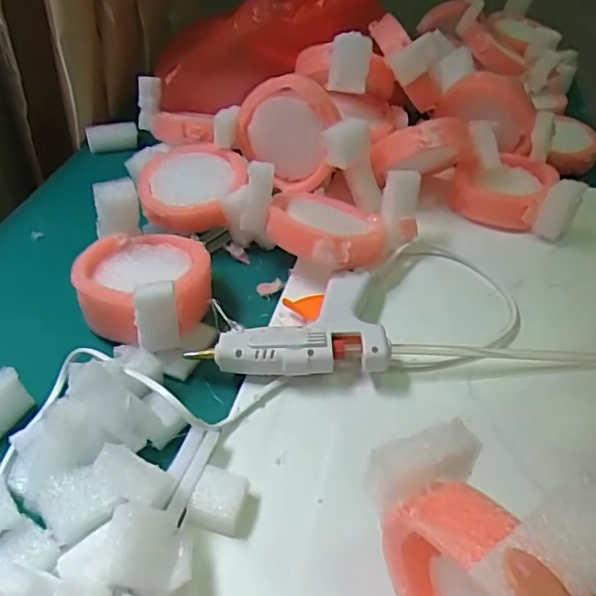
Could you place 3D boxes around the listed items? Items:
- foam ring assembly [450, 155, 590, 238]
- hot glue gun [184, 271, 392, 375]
[{"bbox_3d":[0.211,-0.110,0.579,0.119,0.052,0.096,18,45,17],"label":"foam ring assembly"},{"bbox_3d":[-0.004,0.018,0.441,0.132,0.034,0.099,2,42,-1],"label":"hot glue gun"}]

